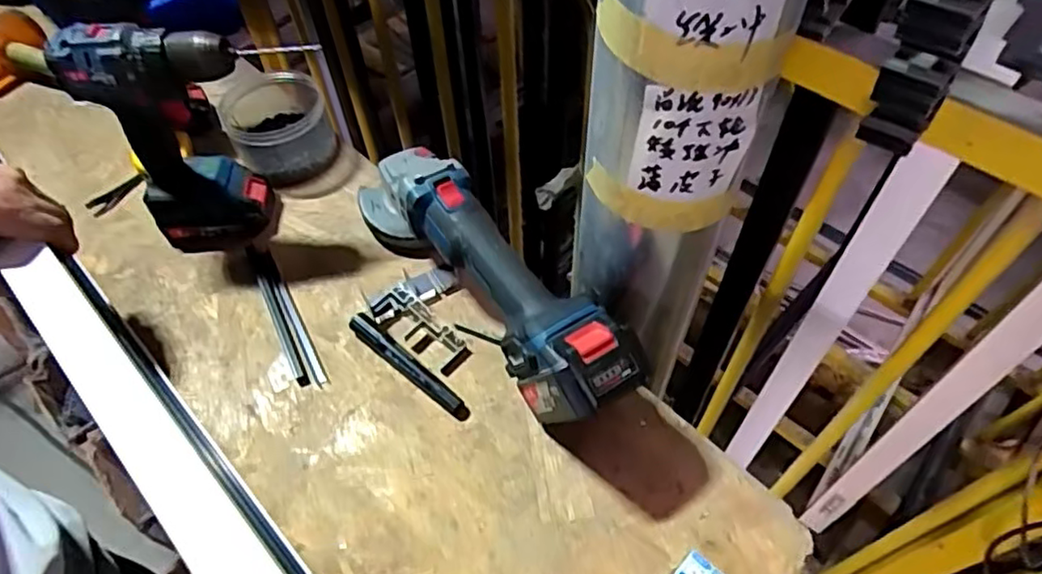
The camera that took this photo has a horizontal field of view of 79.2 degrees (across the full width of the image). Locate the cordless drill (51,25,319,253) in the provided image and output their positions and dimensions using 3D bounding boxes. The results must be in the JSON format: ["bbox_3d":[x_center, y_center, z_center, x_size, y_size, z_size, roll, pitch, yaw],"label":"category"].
[{"bbox_3d":[-0.322,-0.144,0.624,0.168,0.223,0.075,-7,55,-4],"label":"cordless drill"}]

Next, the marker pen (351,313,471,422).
[{"bbox_3d":[-0.103,0.073,0.581,0.144,0.018,0.019,36,63,23],"label":"marker pen"}]

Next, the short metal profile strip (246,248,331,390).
[{"bbox_3d":[-0.238,0.027,0.634,0.026,0.013,0.197,-26,58,-16],"label":"short metal profile strip"}]

